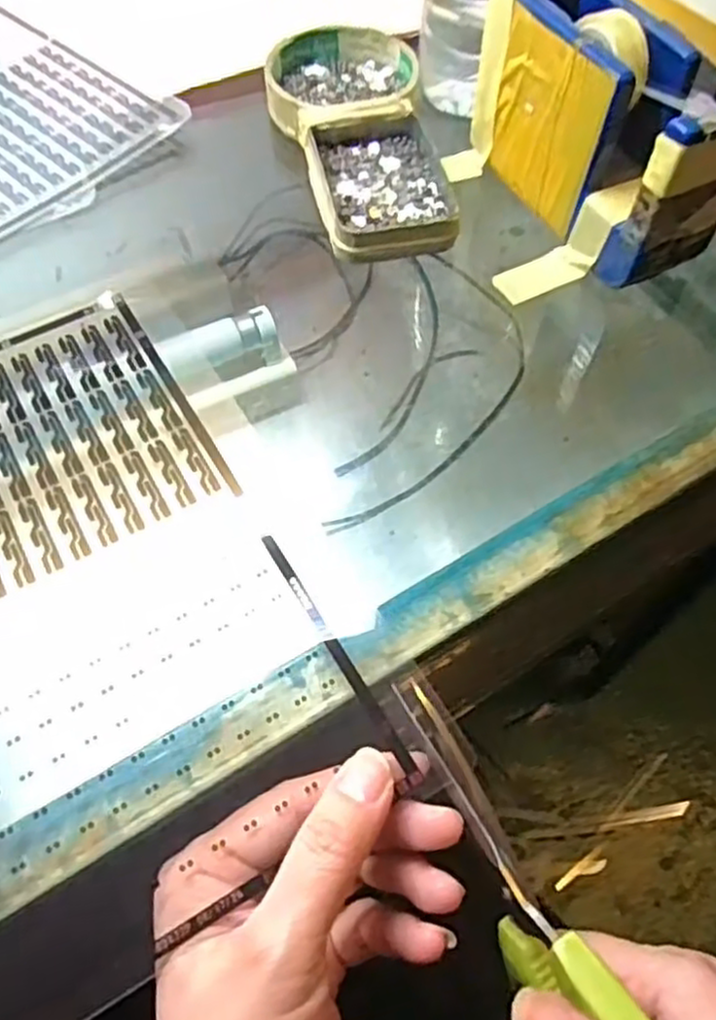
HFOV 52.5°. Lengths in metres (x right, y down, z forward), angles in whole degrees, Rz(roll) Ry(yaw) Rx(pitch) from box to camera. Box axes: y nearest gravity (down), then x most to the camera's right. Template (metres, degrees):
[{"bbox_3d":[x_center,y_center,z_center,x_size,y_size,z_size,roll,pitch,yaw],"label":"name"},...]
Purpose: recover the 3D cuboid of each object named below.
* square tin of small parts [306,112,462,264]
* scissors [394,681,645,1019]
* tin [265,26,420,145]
[{"bbox_3d":[0.011,-0.161,0.358,0.066,0.016,0.090,-7,60,-6],"label":"square tin of small parts"},{"bbox_3d":[0.054,0.124,0.210,0.016,0.046,0.160,-25,59,-16],"label":"scissors"},{"bbox_3d":[-0.008,-0.232,0.396,0.079,0.018,0.088,8,59,3],"label":"tin"}]

